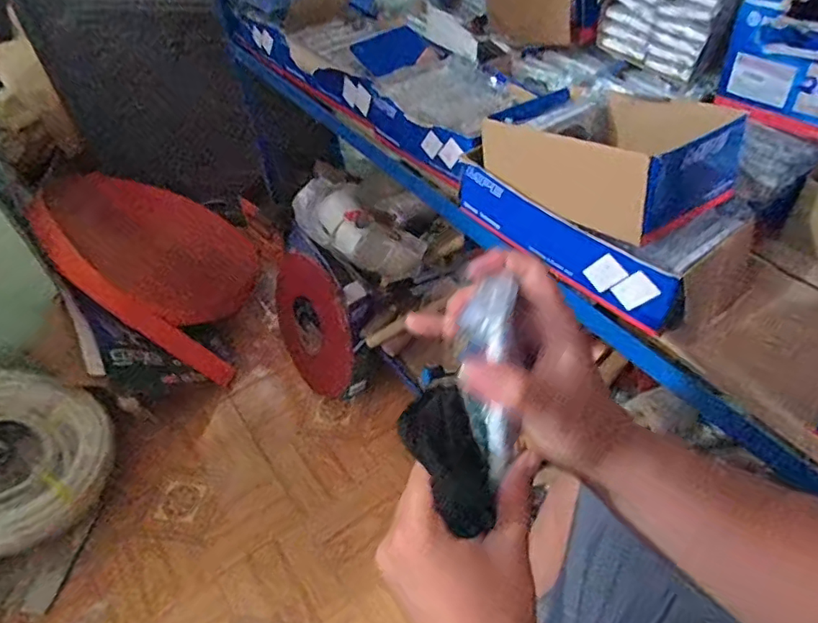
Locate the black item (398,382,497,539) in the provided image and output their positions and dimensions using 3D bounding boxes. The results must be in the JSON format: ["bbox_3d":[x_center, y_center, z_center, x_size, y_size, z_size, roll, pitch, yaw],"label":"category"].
[{"bbox_3d":[0.021,0.091,0.335,0.049,0.032,0.087,-2,62,-28],"label":"black item"}]

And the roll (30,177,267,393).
[{"bbox_3d":[-0.657,-0.154,1.475,0.592,0.121,0.478,34,37,-15],"label":"roll"}]

